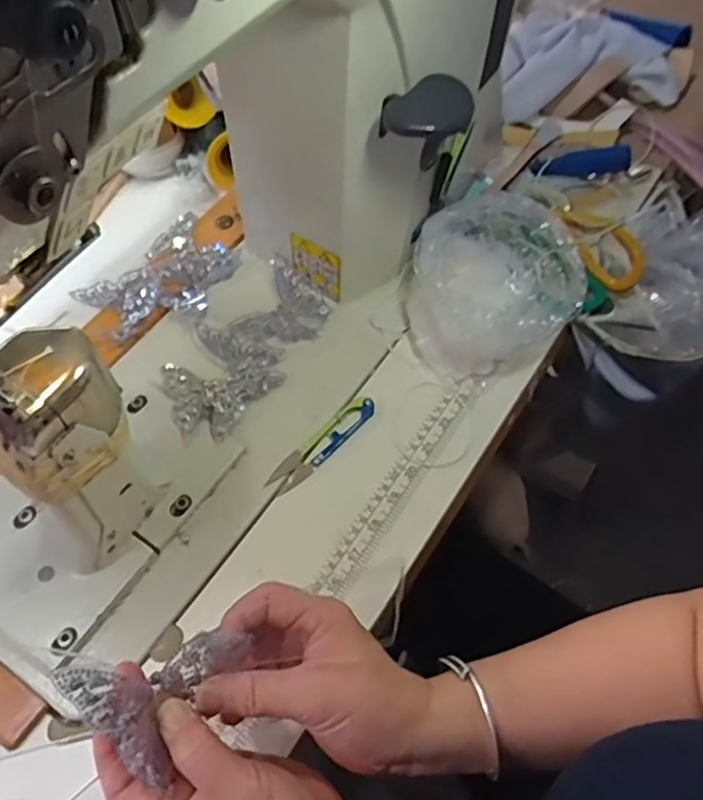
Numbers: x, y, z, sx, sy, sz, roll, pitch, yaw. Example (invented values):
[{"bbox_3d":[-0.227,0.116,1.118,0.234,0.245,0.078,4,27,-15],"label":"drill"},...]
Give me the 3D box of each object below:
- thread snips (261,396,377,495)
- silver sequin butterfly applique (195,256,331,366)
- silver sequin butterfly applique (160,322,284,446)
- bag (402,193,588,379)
[{"bbox_3d":[-0.022,0.033,0.519,0.020,0.014,0.102,38,66,26],"label":"thread snips"},{"bbox_3d":[-0.071,-0.070,0.568,0.072,0.018,0.106,33,64,24],"label":"silver sequin butterfly applique"},{"bbox_3d":[-0.110,-0.018,0.538,0.079,0.020,0.101,31,64,23],"label":"silver sequin butterfly applique"},{"bbox_3d":[0.114,-0.096,0.538,0.138,0.095,0.117,-30,59,-15],"label":"bag"}]

